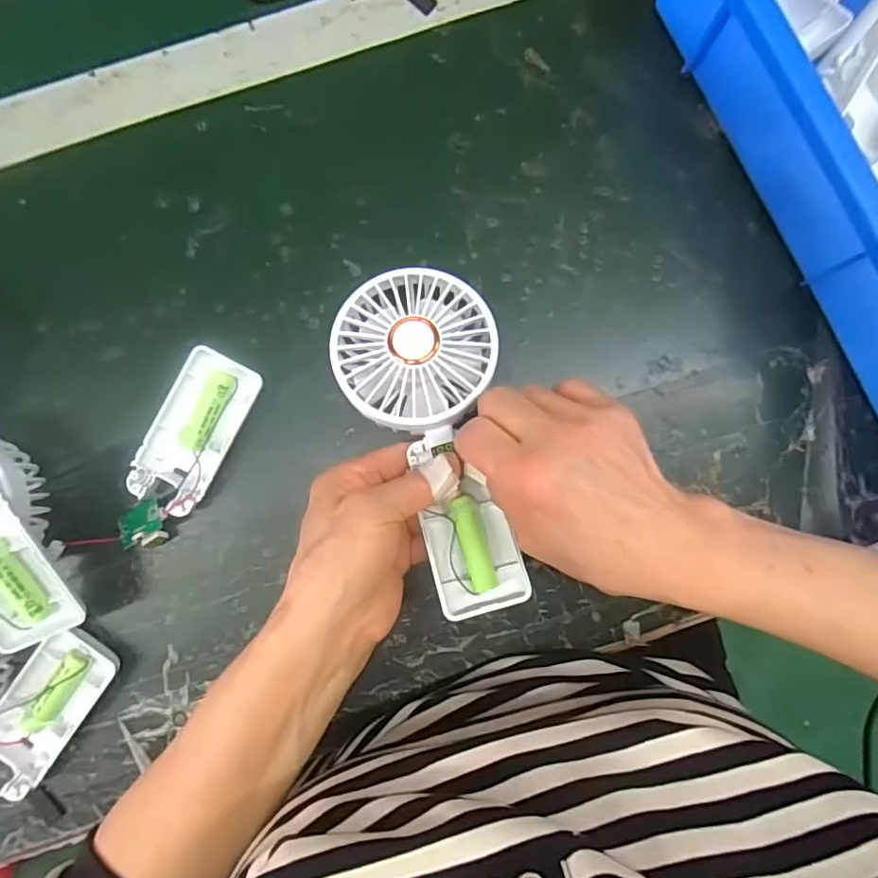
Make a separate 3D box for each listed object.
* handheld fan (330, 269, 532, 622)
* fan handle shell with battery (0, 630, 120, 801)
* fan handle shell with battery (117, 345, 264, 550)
[{"bbox_3d":[-0.001,-0.002,0.285,0.080,0.027,0.177,-15,83,-1],"label":"handheld fan"},{"bbox_3d":[-0.223,0.153,0.316,0.045,0.015,0.093,34,88,1],"label":"fan handle shell with battery"},{"bbox_3d":[-0.148,0.007,0.324,0.044,0.016,0.116,27,88,1],"label":"fan handle shell with battery"}]

